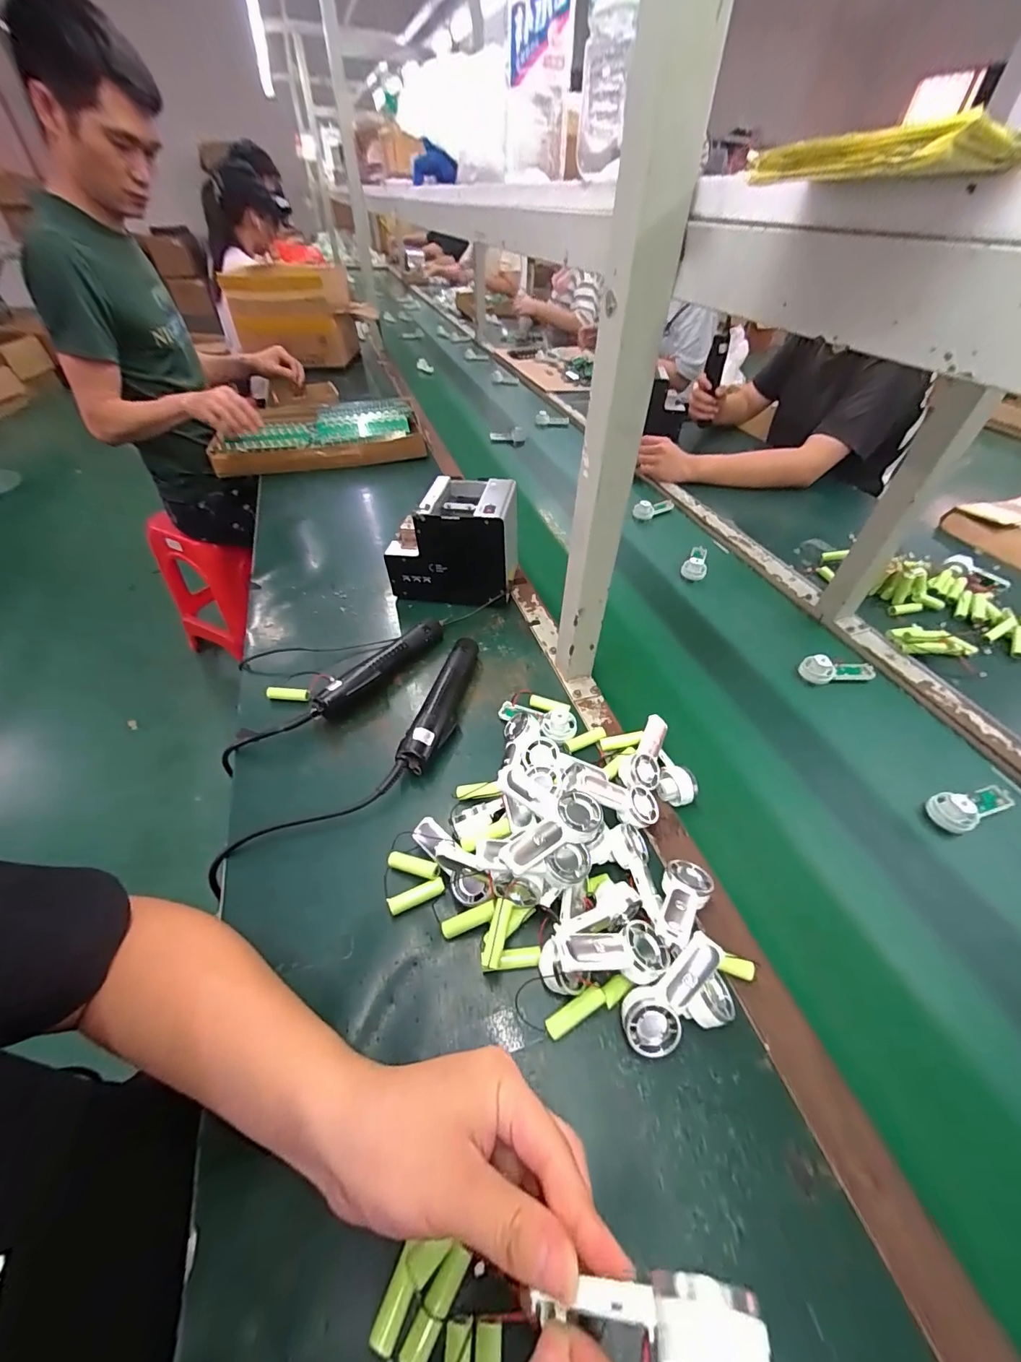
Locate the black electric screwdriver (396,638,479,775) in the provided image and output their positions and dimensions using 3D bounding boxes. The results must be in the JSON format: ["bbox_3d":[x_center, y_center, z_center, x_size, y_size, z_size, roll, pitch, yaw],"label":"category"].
[{"bbox_3d":[-0.076,0.023,0.571,0.038,0.042,0.205,13,47,10],"label":"black electric screwdriver"}]

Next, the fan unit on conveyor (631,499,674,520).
[{"bbox_3d":[0.297,-0.360,0.969,0.087,0.034,0.031,-22,51,-22],"label":"fan unit on conveyor"}]

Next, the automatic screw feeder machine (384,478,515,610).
[{"bbox_3d":[-0.082,-0.212,0.714,0.179,0.155,0.126,9,46,6],"label":"automatic screw feeder machine"}]

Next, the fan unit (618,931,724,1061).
[{"bbox_3d":[0.120,0.231,0.343,0.041,0.023,0.094,38,86,30],"label":"fan unit"}]

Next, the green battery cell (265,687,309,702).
[{"bbox_3d":[-0.280,0.017,0.588,0.052,0.018,0.017,1,46,-2],"label":"green battery cell"}]

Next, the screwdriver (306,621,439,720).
[{"bbox_3d":[-0.162,-0.016,0.608,0.031,0.042,0.204,30,52,24],"label":"screwdriver"}]

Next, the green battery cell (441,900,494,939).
[{"bbox_3d":[-0.035,0.208,0.403,0.051,0.014,0.014,-27,48,4],"label":"green battery cell"}]

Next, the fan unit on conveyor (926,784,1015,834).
[{"bbox_3d":[0.495,0.127,0.496,0.100,0.024,0.039,-17,49,-17],"label":"fan unit on conveyor"}]

